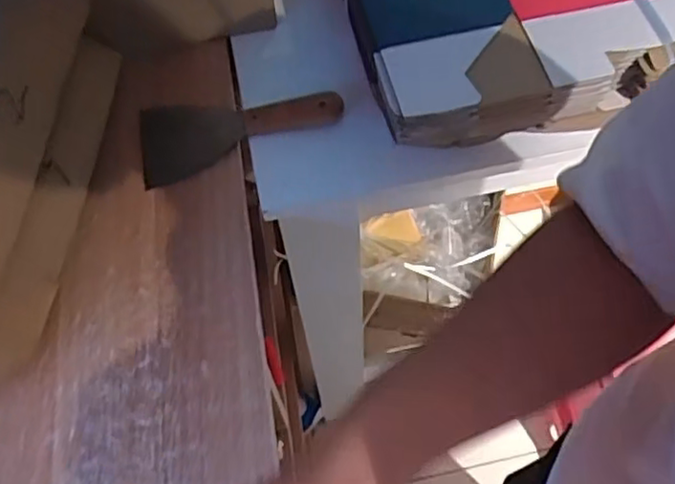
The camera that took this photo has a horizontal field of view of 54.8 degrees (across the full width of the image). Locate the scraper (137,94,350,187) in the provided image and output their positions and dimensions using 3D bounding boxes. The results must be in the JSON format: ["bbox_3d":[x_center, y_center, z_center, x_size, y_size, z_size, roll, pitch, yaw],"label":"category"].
[{"bbox_3d":[-0.092,-0.108,0.618,0.191,0.021,0.080,-12,60,6],"label":"scraper"}]

